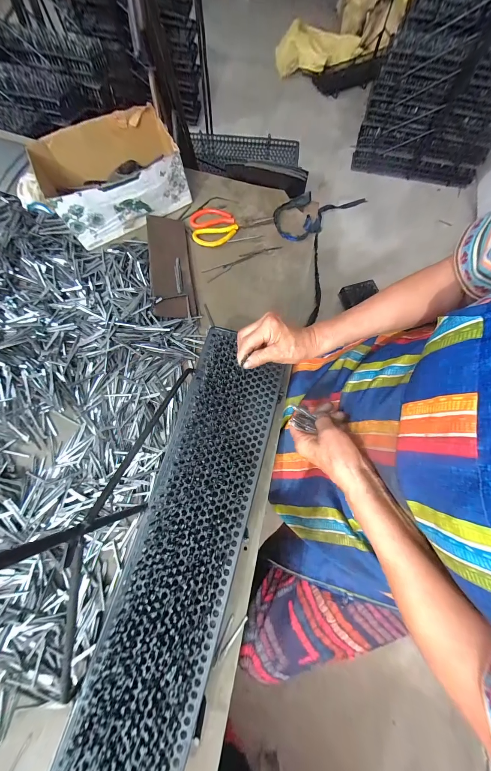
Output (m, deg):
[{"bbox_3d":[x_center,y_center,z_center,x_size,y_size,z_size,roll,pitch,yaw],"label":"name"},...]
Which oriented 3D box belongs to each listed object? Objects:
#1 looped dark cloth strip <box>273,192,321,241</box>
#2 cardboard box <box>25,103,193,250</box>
[{"bbox_3d":[0.120,-0.395,0.606,0.104,0.027,0.112,-16,74,-7],"label":"looped dark cloth strip"},{"bbox_3d":[-0.291,-0.468,0.573,0.288,0.107,0.200,-23,74,-9],"label":"cardboard box"}]

